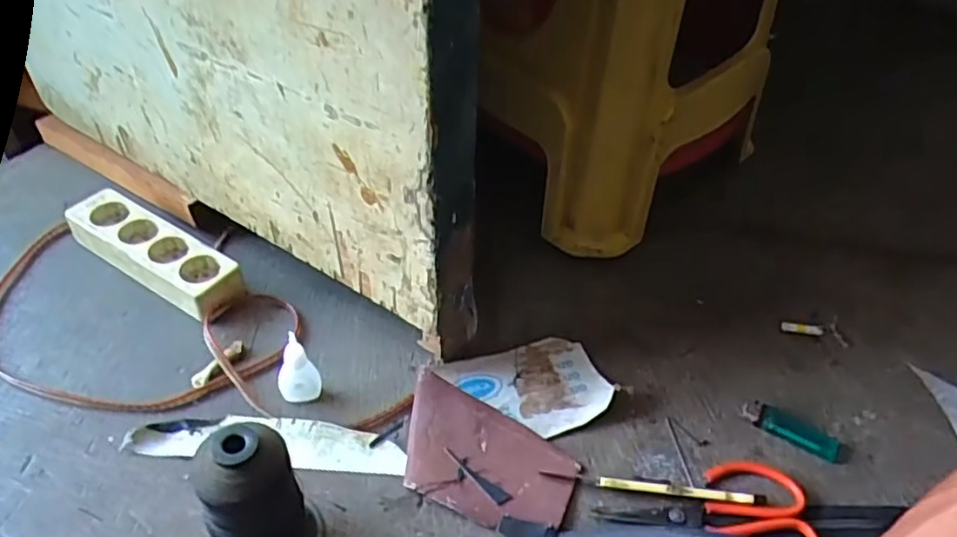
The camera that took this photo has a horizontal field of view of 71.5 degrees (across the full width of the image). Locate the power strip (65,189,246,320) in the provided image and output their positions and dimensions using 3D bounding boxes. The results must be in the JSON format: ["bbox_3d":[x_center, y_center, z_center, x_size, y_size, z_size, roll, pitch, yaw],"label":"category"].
[{"bbox_3d":[-0.316,-0.012,0.651,0.195,0.055,0.056,26,47,22],"label":"power strip"}]

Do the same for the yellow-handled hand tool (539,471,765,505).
[{"bbox_3d":[0.140,0.175,0.536,0.175,0.013,0.011,8,43,2],"label":"yellow-handled hand tool"}]

